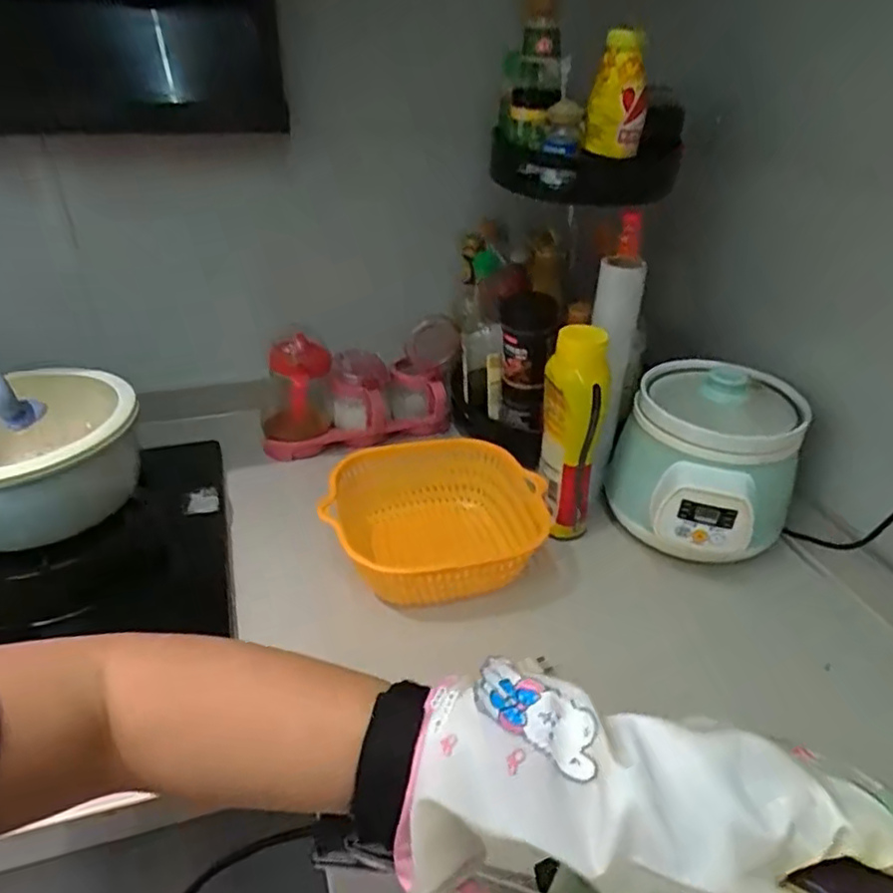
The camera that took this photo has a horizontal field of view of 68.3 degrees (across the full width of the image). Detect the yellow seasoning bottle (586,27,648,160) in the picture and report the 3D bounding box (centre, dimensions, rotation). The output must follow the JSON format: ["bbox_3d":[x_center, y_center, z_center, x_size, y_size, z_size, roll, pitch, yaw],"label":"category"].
[{"bbox_3d":[0.181,-0.369,0.693,0.055,0.115,0.040,15,35,19],"label":"yellow seasoning bottle"}]

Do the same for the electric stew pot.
[{"bbox_3d":[0.294,0.017,0.757,0.188,0.163,0.185,18,36,24],"label":"electric stew pot"}]

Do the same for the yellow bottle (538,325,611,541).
[{"bbox_3d":[0.143,-0.016,0.761,0.066,0.248,0.068,6,33,7],"label":"yellow bottle"}]

